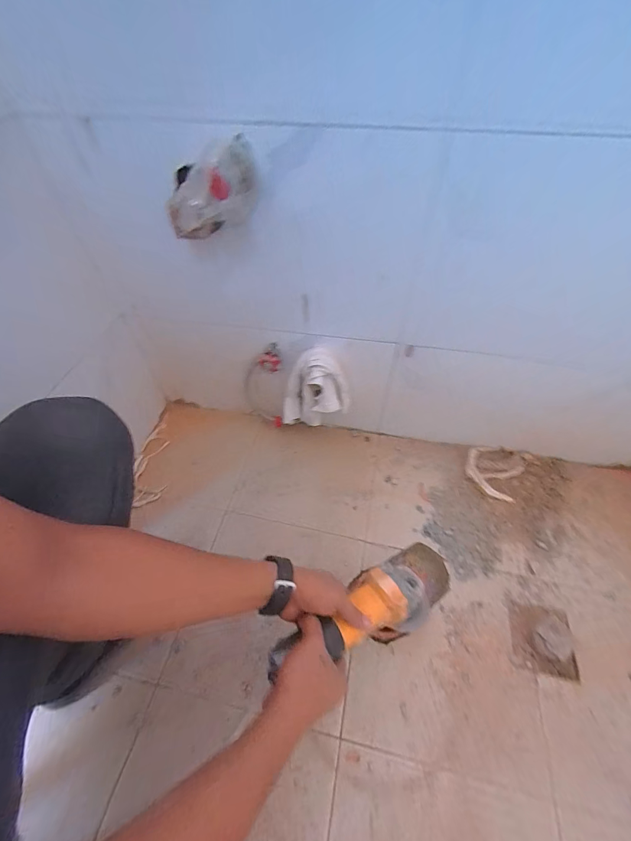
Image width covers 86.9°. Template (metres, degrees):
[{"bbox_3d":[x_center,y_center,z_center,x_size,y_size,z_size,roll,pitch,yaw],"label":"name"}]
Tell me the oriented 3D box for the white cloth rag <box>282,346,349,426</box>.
[{"bbox_3d":[0.002,-0.061,0.678,0.140,0.156,0.078,0,52,1],"label":"white cloth rag"}]

